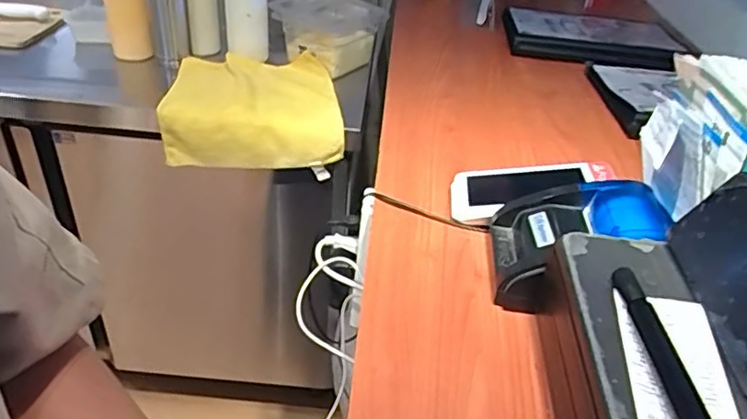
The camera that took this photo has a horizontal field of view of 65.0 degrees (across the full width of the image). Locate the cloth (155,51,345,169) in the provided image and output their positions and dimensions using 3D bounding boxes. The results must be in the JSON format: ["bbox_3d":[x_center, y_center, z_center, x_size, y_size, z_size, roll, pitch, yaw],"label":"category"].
[{"bbox_3d":[-0.191,-0.166,0.993,0.295,0.100,0.214,6,35,1],"label":"cloth"}]

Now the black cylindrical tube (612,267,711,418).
[{"bbox_3d":[0.172,0.093,0.341,0.019,0.019,0.157,5,35,0],"label":"black cylindrical tube"}]

